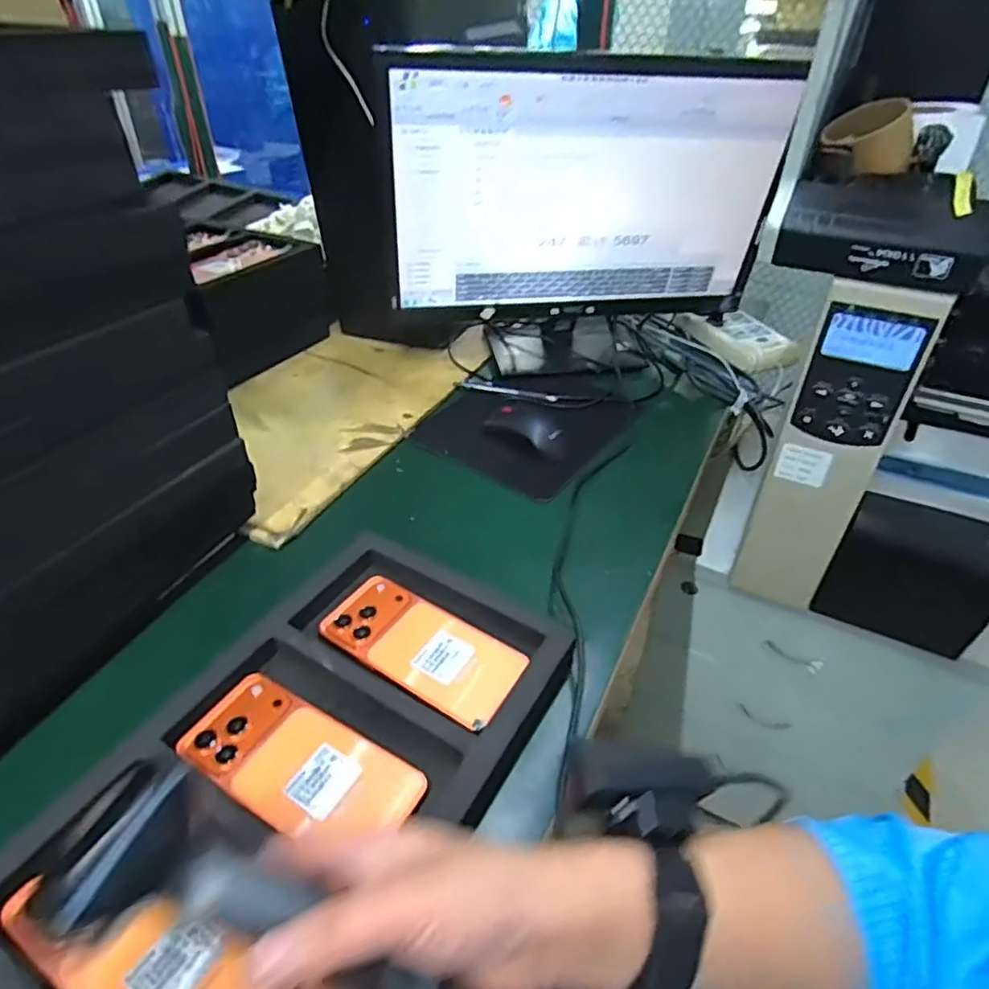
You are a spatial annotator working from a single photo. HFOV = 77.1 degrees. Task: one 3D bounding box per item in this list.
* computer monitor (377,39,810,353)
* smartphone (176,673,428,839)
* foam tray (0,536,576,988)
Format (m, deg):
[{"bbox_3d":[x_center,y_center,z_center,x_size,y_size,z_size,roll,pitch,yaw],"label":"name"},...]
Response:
[{"bbox_3d":[0.115,-0.360,0.821,0.506,0.363,0.141,-6,40,-9],"label":"computer monitor"},{"bbox_3d":[-0.132,0.181,0.417,0.161,0.010,0.071,20,42,24],"label":"smartphone"},{"bbox_3d":[-0.151,0.208,0.382,0.220,0.034,0.477,20,42,24],"label":"foam tray"}]

